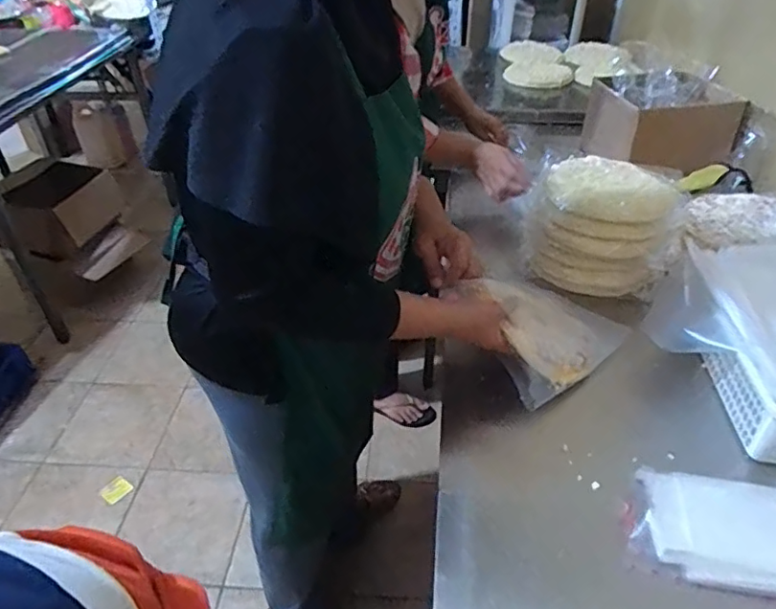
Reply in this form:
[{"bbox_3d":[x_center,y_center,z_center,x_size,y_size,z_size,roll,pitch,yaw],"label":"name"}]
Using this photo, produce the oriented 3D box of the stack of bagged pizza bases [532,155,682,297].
[{"bbox_3d":[0.355,-0.124,0.931,0.197,0.163,0.162,11,41,15],"label":"stack of bagged pizza bases"}]

